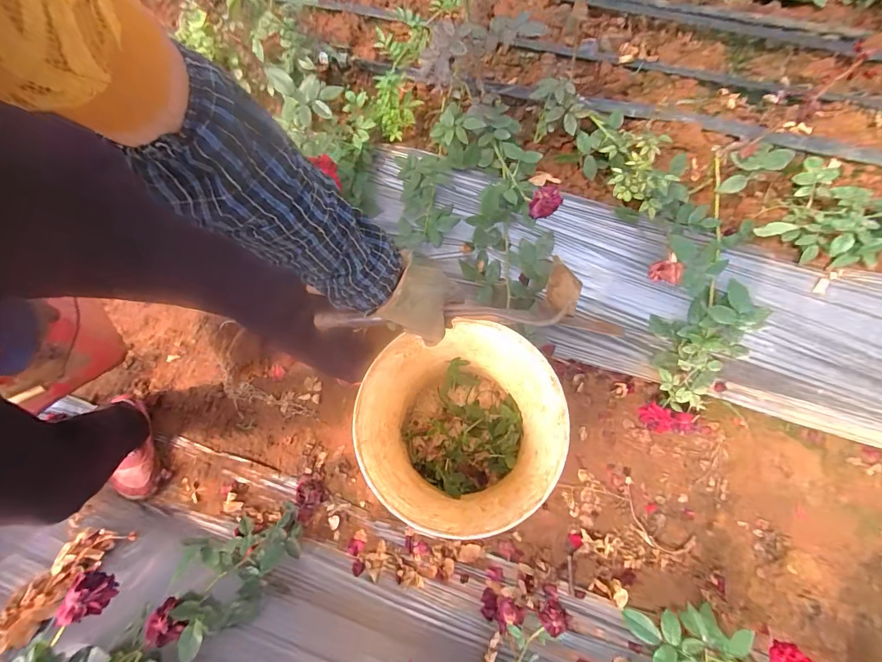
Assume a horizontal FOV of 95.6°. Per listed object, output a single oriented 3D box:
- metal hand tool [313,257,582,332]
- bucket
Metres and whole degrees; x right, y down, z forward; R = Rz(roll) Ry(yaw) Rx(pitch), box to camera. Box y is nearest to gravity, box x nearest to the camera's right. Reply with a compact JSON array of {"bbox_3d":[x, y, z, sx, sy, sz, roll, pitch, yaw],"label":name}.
[{"bbox_3d":[0.001,-0.031,0.516,0.342,0.068,0.075,-3,72,4],"label":"metal hand tool"},{"bbox_3d":[0.032,0.176,0.718,0.283,0.352,0.284,-1,72,2],"label":"bucket"}]

